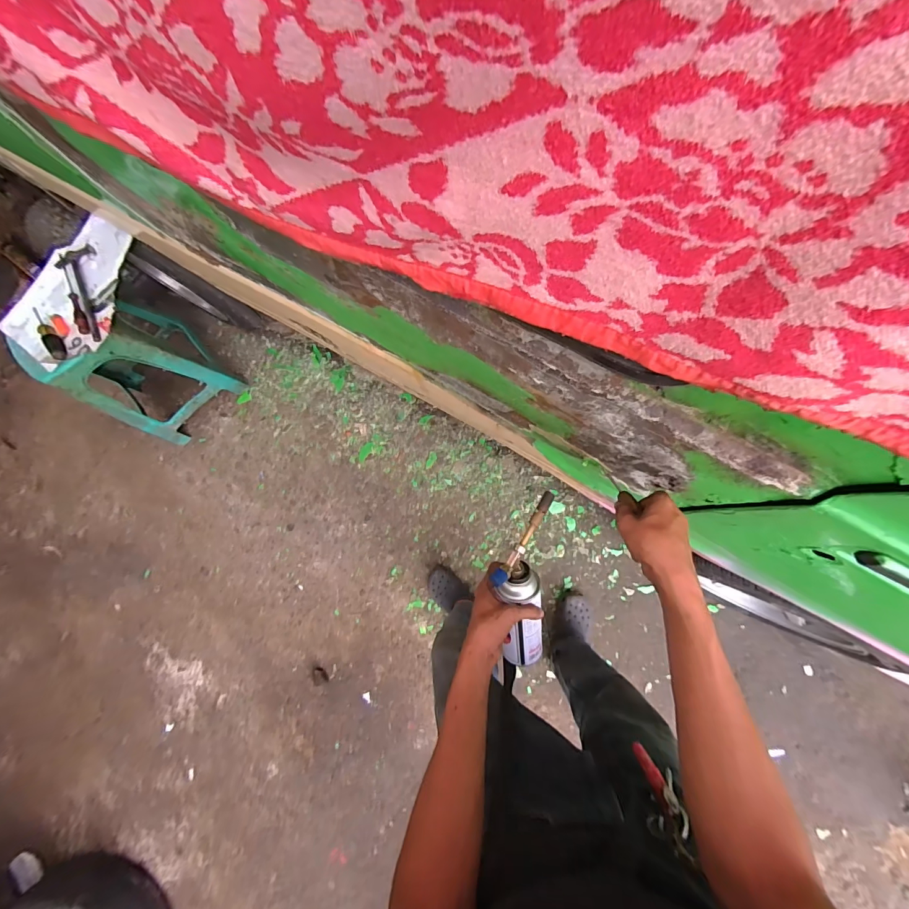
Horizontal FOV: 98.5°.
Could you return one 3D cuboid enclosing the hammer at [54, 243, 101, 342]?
[{"bbox_3d":[-0.942,-0.407,0.990,0.092,0.028,0.271,-20,79,5],"label":"hammer"}]

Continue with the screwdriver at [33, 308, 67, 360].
[{"bbox_3d":[-1.028,-0.305,0.985,0.037,0.027,0.174,-43,78,0],"label":"screwdriver"}]

